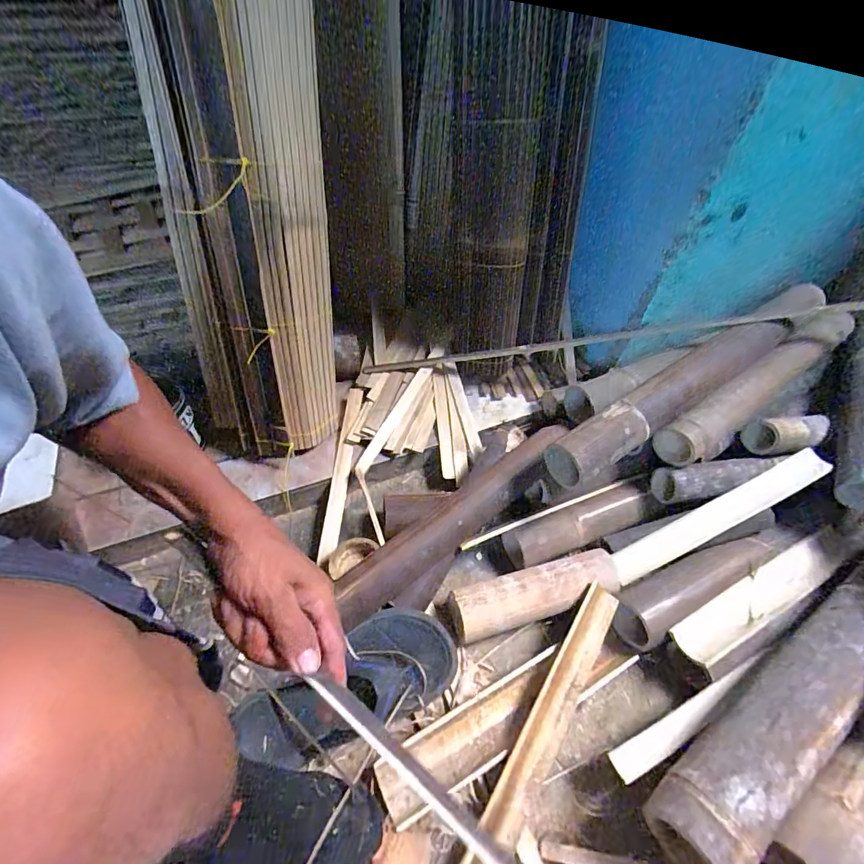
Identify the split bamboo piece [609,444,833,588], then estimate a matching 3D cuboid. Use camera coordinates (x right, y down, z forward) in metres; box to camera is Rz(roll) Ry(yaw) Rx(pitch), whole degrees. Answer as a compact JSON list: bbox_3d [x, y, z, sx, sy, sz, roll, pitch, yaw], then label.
[{"bbox_3d":[0.434,0.124,0.631,0.358,0.013,0.045,-27,53,-3],"label":"split bamboo piece"}]

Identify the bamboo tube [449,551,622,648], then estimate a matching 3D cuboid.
[{"bbox_3d":[0.146,0.233,0.602,0.250,0.055,0.064,-11,52,-13],"label":"bamboo tube"}]

